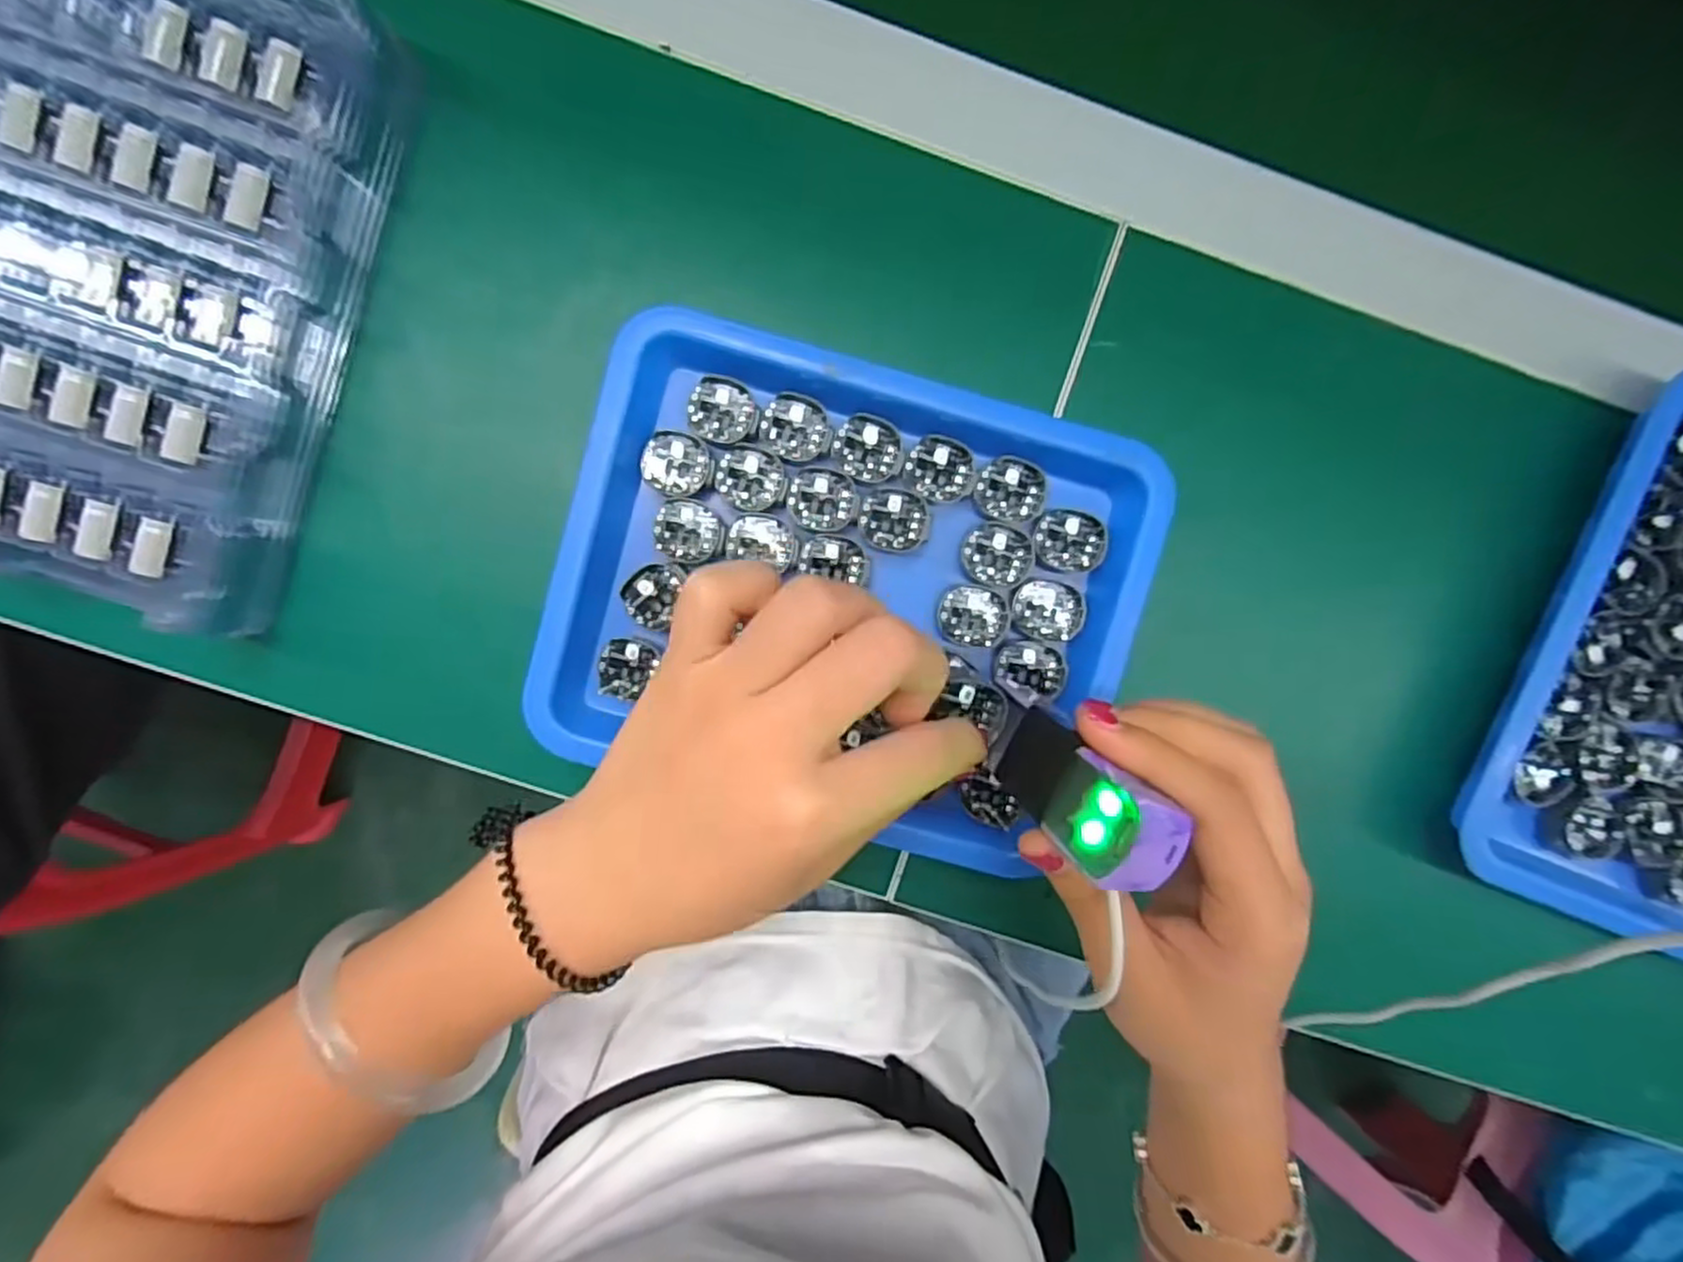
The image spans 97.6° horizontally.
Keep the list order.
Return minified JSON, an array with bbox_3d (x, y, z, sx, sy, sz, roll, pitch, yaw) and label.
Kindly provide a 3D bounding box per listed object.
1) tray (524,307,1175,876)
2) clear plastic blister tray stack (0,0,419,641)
[{"bbox_3d":[0.002,-0.013,0.289,0.215,0.027,0.176,15,92,-2],"label":"tray"},{"bbox_3d":[-0.364,-0.168,0.265,0.369,0.034,0.227,20,93,-4],"label":"clear plastic blister tray stack"}]

